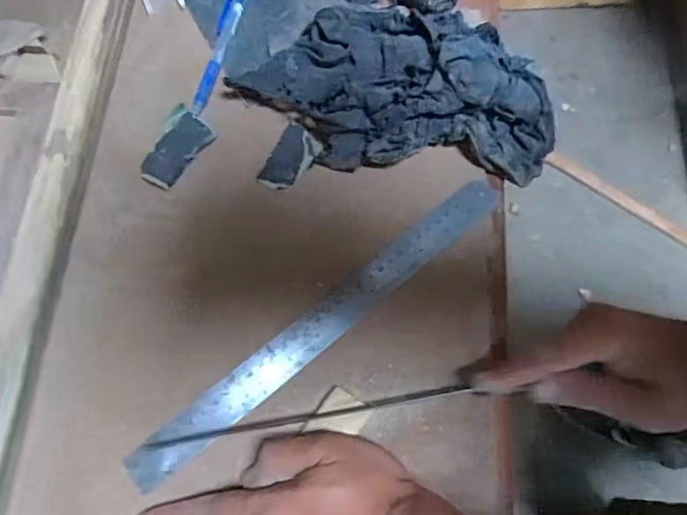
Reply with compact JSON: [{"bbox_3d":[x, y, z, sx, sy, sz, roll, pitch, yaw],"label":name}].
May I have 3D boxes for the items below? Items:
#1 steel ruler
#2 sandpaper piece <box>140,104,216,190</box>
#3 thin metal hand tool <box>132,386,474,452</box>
[{"bbox_3d":[-0.010,0.042,0.382,0.321,0.006,0.031,-38,72,-13],"label":"steel ruler"},{"bbox_3d":[-0.130,-0.085,0.417,0.035,0.010,0.064,27,72,10],"label":"sandpaper piece"},{"bbox_3d":[-0.023,0.106,0.355,0.218,0.013,0.005,-9,78,-4],"label":"thin metal hand tool"}]

